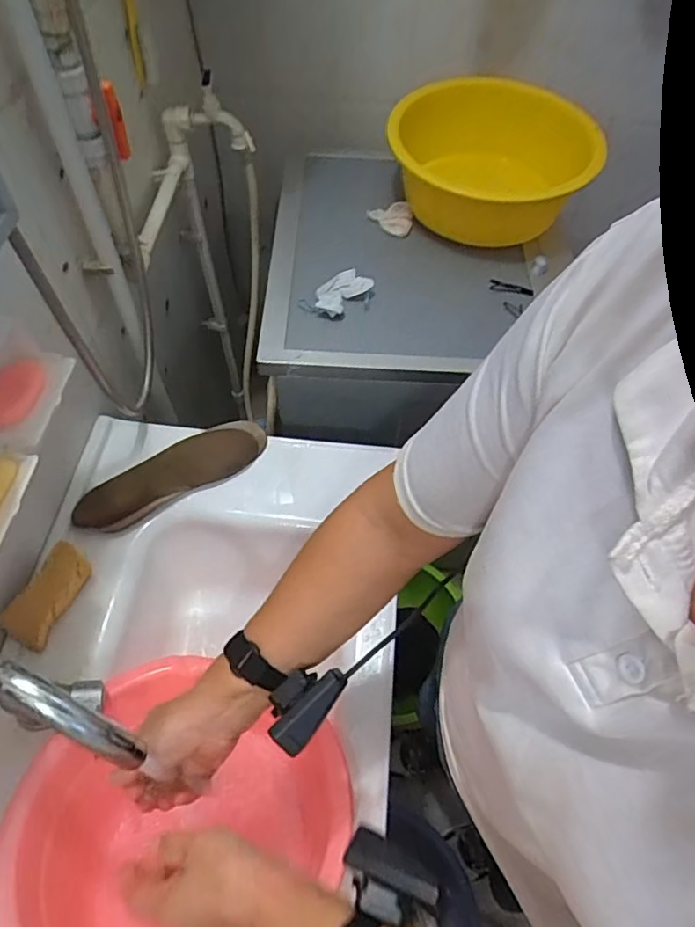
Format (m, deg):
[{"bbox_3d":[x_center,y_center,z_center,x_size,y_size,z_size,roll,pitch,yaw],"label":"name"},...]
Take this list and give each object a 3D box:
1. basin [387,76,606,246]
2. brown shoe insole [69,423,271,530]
[{"bbox_3d":[0.262,-0.548,0.993,0.349,0.158,0.288,11,57,4],"label":"basin"},{"bbox_3d":[-0.247,0.011,0.795,0.271,0.030,0.084,-30,63,-20],"label":"brown shoe insole"}]

